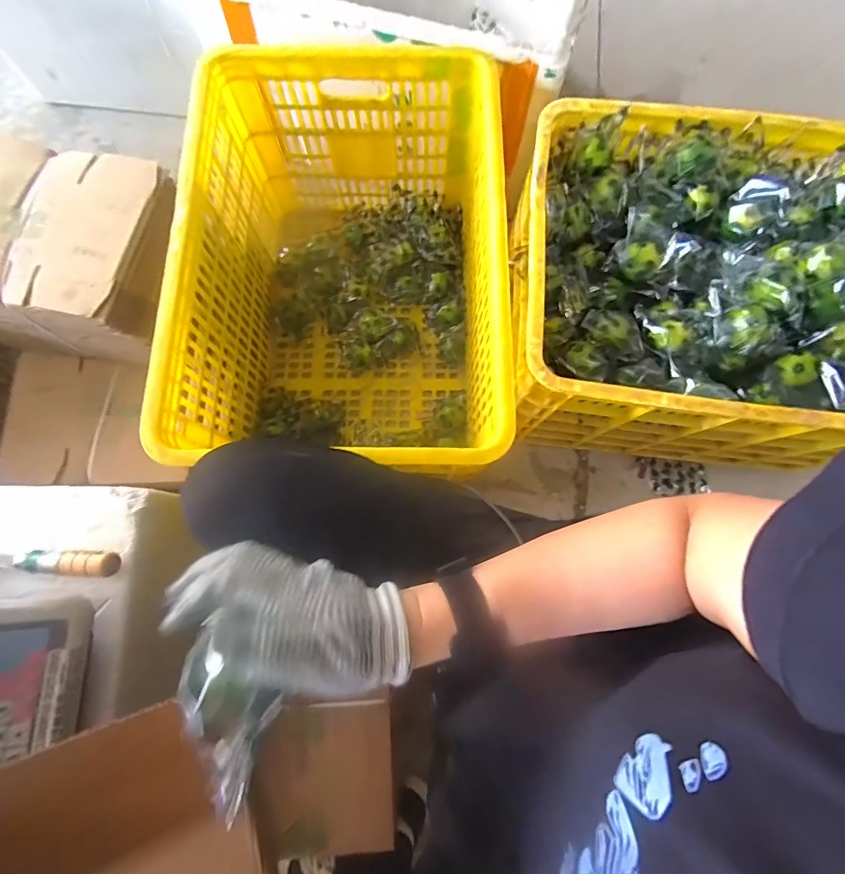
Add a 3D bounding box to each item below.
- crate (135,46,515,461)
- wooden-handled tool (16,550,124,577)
[{"bbox_3d":[-0.103,-0.234,0.668,0.401,0.311,0.577,-1,78,-1],"label":"crate"},{"bbox_3d":[-0.349,0.123,0.418,0.098,0.030,0.024,3,78,0],"label":"wooden-handled tool"}]

